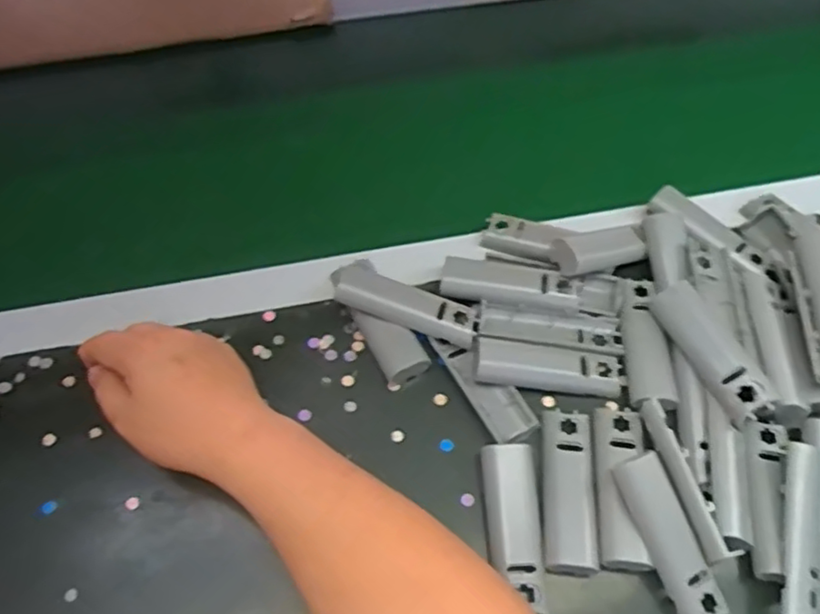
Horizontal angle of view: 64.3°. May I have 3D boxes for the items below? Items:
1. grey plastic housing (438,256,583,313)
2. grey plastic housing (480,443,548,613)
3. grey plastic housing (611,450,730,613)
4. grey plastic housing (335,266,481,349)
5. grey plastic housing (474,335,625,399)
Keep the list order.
[{"bbox_3d":[0.074,-0.015,0.482,0.100,0.019,0.035,13,60,6],"label":"grey plastic housing"},{"bbox_3d":[0.063,0.134,0.403,0.033,0.023,0.093,1,59,-2],"label":"grey plastic housing"},{"bbox_3d":[0.155,0.138,0.389,0.028,0.017,0.098,-17,61,-11],"label":"grey plastic housing"},{"bbox_3d":[-0.001,0.000,0.466,0.100,0.028,0.023,16,60,8],"label":"grey plastic housing"},{"bbox_3d":[0.096,0.041,0.450,0.101,0.016,0.032,5,59,1],"label":"grey plastic housing"}]

